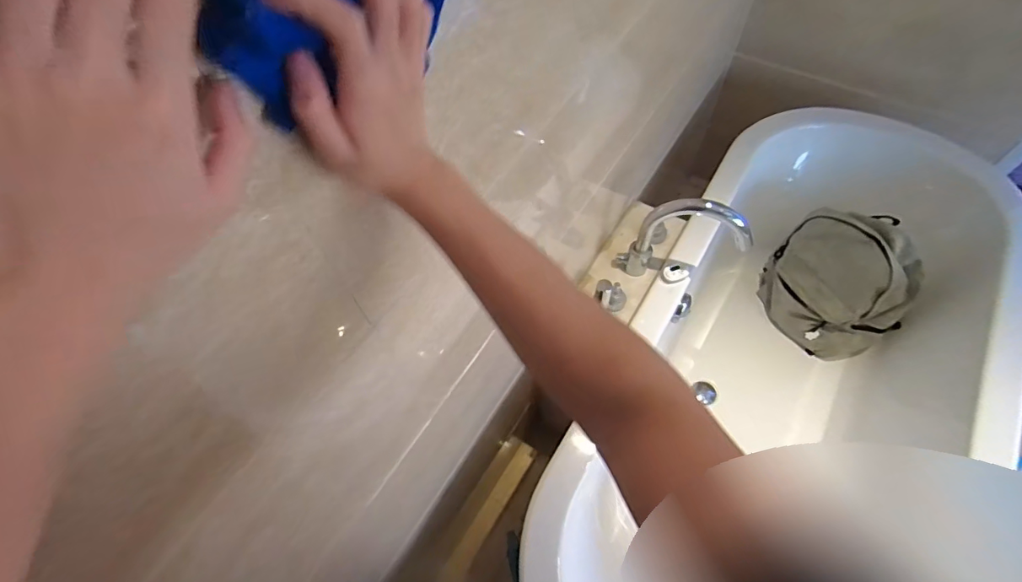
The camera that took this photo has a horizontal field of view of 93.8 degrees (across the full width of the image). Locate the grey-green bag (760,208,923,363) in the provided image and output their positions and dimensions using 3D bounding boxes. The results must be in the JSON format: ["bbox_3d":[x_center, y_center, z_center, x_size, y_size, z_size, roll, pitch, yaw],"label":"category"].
[{"bbox_3d":[0.897,-0.019,1.335,0.180,0.418,0.358,-28,62,-13],"label":"grey-green bag"}]

